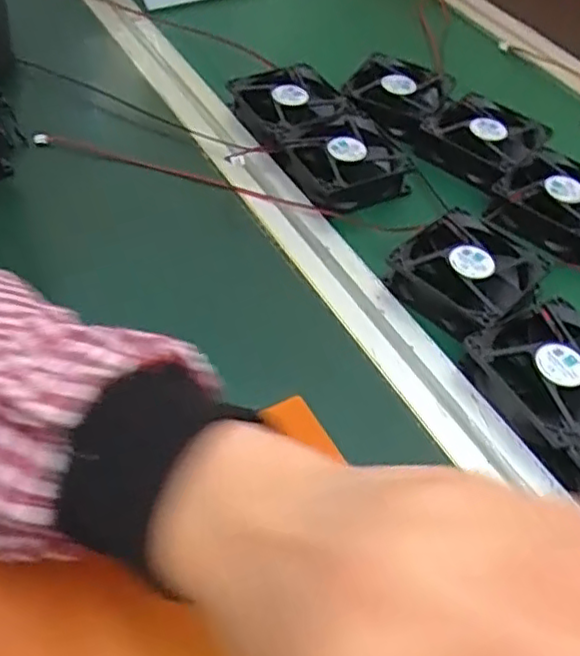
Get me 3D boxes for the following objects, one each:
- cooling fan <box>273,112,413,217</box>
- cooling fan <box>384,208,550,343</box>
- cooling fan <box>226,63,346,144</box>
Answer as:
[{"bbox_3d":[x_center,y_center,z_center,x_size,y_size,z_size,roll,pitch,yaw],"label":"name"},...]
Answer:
[{"bbox_3d":[0.040,-0.127,0.500,0.081,0.029,0.081,-19,53,-21],"label":"cooling fan"},{"bbox_3d":[0.116,-0.034,0.427,0.087,0.027,0.085,-27,56,-26],"label":"cooling fan"},{"bbox_3d":[0.003,-0.183,0.538,0.082,0.028,0.082,-17,52,-19],"label":"cooling fan"}]

